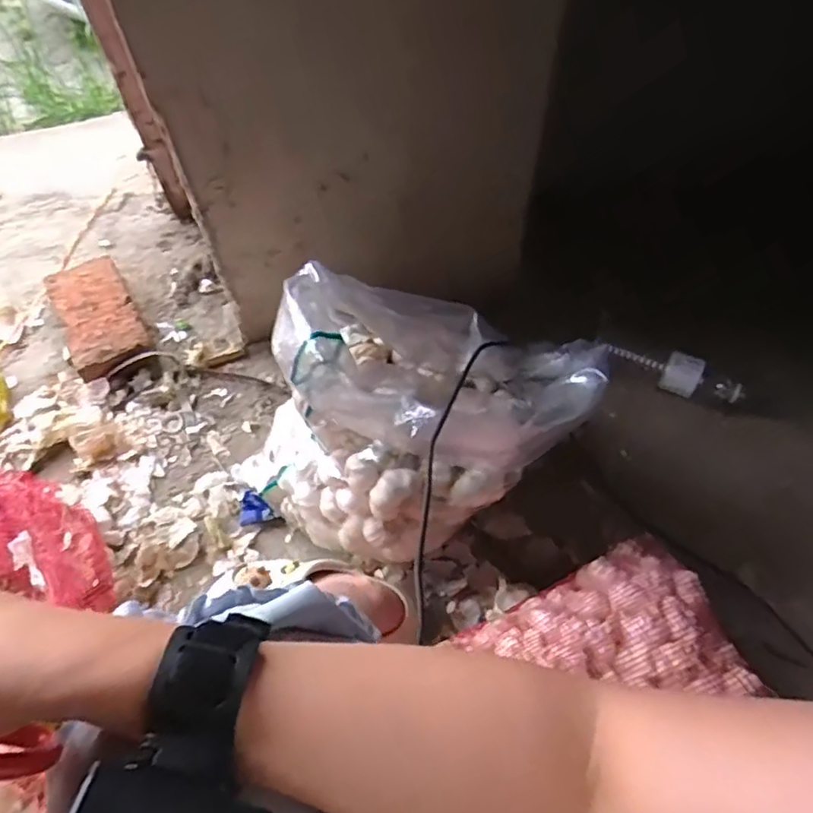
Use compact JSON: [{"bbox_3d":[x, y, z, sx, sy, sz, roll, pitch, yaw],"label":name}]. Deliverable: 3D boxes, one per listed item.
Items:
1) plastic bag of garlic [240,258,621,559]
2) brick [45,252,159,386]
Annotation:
[{"bbox_3d":[-0.008,0.006,0.683,0.354,0.325,0.276,32,64,20],"label":"plastic bag of garlic"},{"bbox_3d":[-0.487,-0.141,0.966,0.112,0.052,0.222,-27,60,-14],"label":"brick"}]

